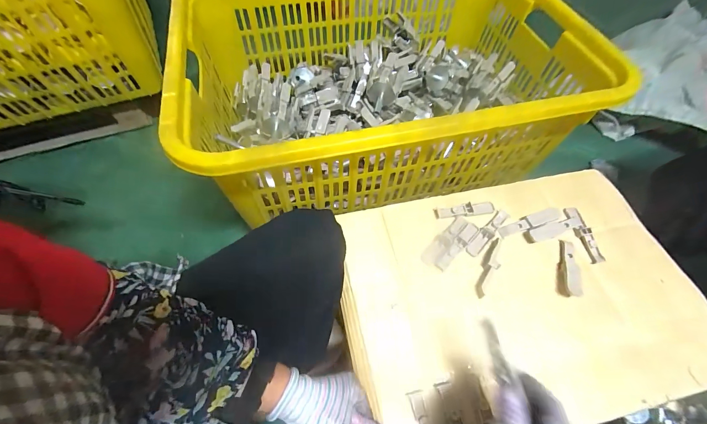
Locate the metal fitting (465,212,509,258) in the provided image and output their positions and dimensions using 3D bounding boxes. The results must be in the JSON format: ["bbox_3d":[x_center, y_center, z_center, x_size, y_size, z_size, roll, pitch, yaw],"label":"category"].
[{"bbox_3d":[0.212,0.033,0.489,0.020,0.008,0.103,40,66,19],"label":"metal fitting"}]

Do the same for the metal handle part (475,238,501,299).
[{"bbox_3d":[0.200,0.080,0.452,0.018,0.015,0.098,26,62,13],"label":"metal handle part"}]

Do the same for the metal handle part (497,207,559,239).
[{"bbox_3d":[0.279,0.019,0.493,0.105,0.018,0.021,-16,61,-11],"label":"metal handle part"}]

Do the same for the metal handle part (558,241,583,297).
[{"bbox_3d":[0.317,0.080,0.451,0.025,0.010,0.087,11,60,4],"label":"metal handle part"}]

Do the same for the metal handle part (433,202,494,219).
[{"bbox_3d":[0.183,-0.003,0.508,0.098,0.007,0.022,-7,60,-6],"label":"metal handle part"}]

